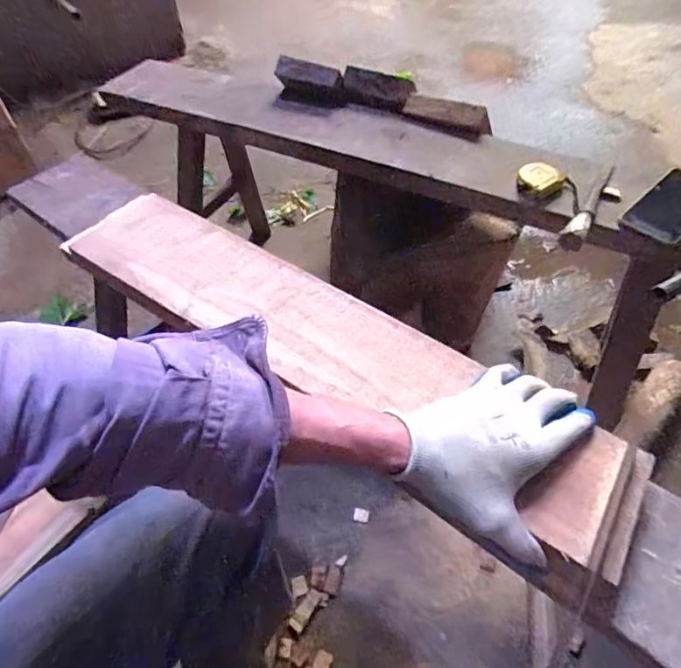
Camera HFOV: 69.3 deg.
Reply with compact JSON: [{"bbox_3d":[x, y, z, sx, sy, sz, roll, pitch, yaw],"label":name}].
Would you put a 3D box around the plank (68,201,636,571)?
[{"bbox_3d":[-0.050,-0.010,0.518,0.646,0.018,0.139,29,57,25],"label":"plank"}]

